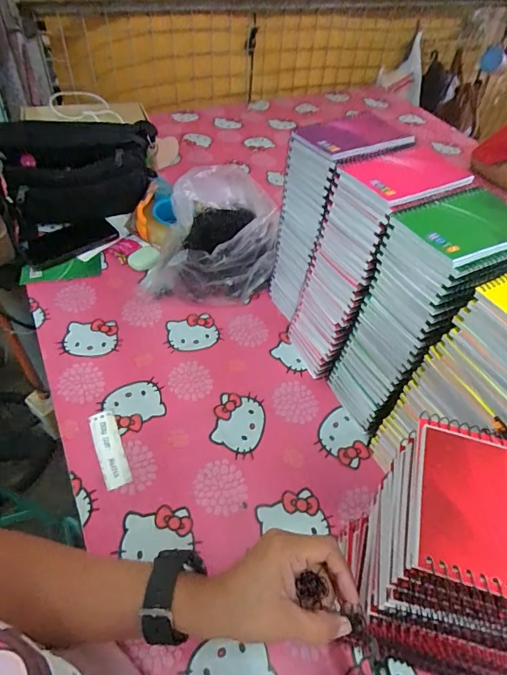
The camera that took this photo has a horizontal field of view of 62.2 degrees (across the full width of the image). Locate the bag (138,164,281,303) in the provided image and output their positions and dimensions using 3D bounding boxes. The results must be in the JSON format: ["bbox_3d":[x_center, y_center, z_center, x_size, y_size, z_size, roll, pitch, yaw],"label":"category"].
[{"bbox_3d":[-0.075,-0.173,0.720,0.216,0.134,0.229,2,50,-4],"label":"bag"}]

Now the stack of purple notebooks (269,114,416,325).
[{"bbox_3d":[0.106,-0.155,0.614,0.133,0.280,0.101,-23,55,-23],"label":"stack of purple notebooks"}]

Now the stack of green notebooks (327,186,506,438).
[{"bbox_3d":[0.199,-0.016,0.512,0.151,0.288,0.103,-26,57,-25],"label":"stack of green notebooks"}]

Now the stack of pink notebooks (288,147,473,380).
[{"bbox_3d":[0.147,-0.084,0.565,0.151,0.289,0.101,-27,57,-26],"label":"stack of pink notebooks"}]

